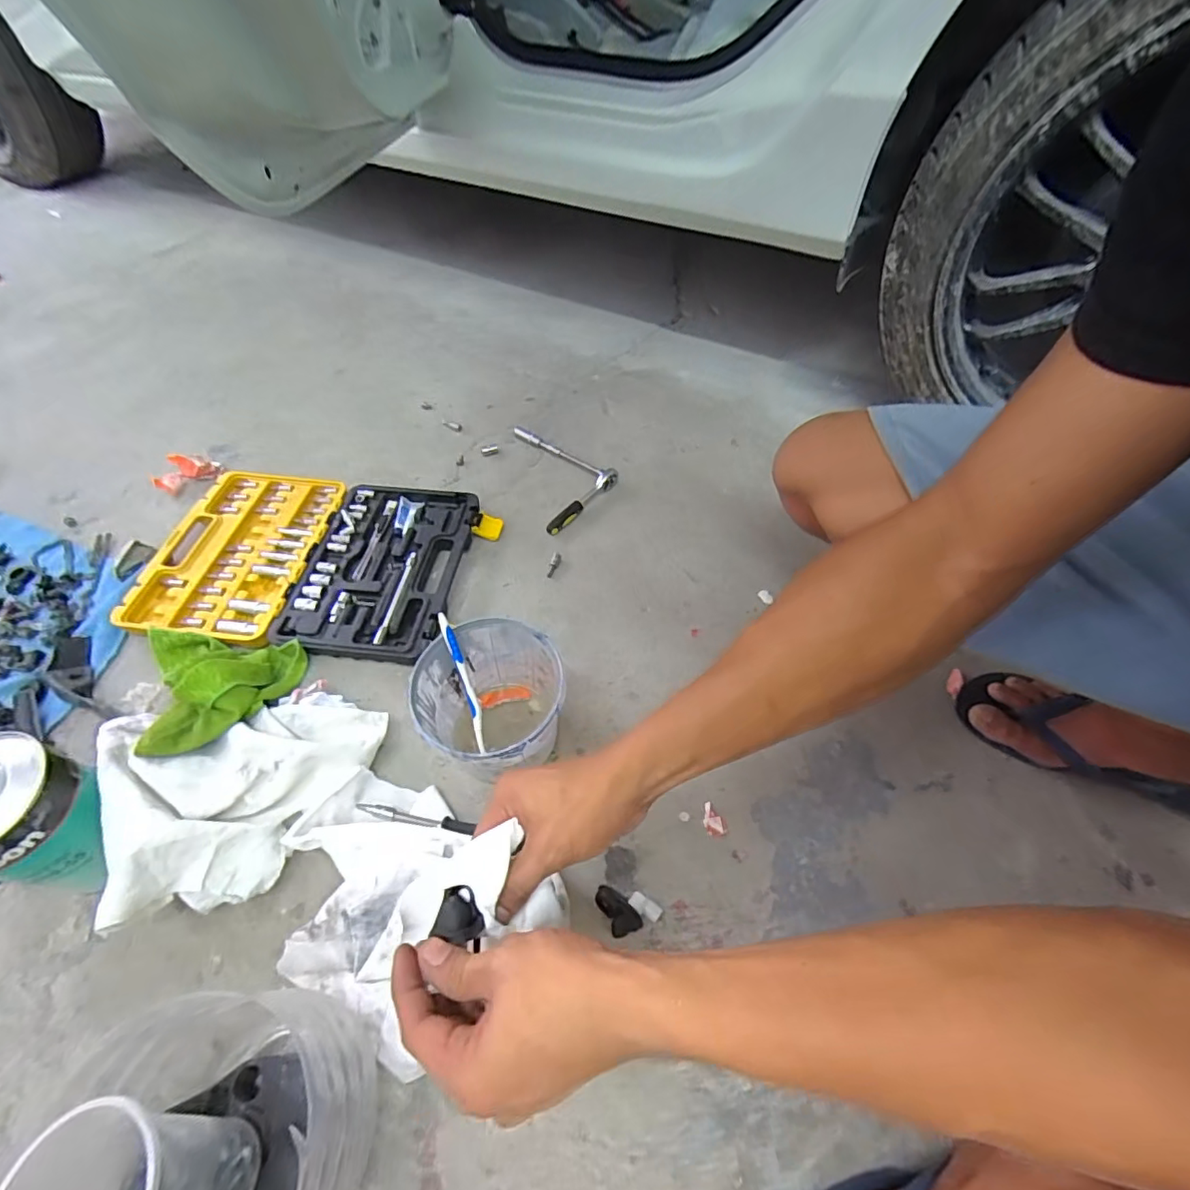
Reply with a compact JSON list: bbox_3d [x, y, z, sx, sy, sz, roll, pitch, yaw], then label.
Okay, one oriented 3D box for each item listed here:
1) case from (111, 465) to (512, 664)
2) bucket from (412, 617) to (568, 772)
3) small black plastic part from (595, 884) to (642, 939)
[{"bbox_3d":[-0.359,-0.049,0.722,0.418,0.035,0.277,6,54,5],"label":"case"},{"bbox_3d":[-0.100,0.116,0.543,0.133,0.120,0.136,0,54,0],"label":"bucket"},{"bbox_3d":[0.020,0.277,0.482,0.027,0.024,0.042,-26,58,-18],"label":"small black plastic part"}]

